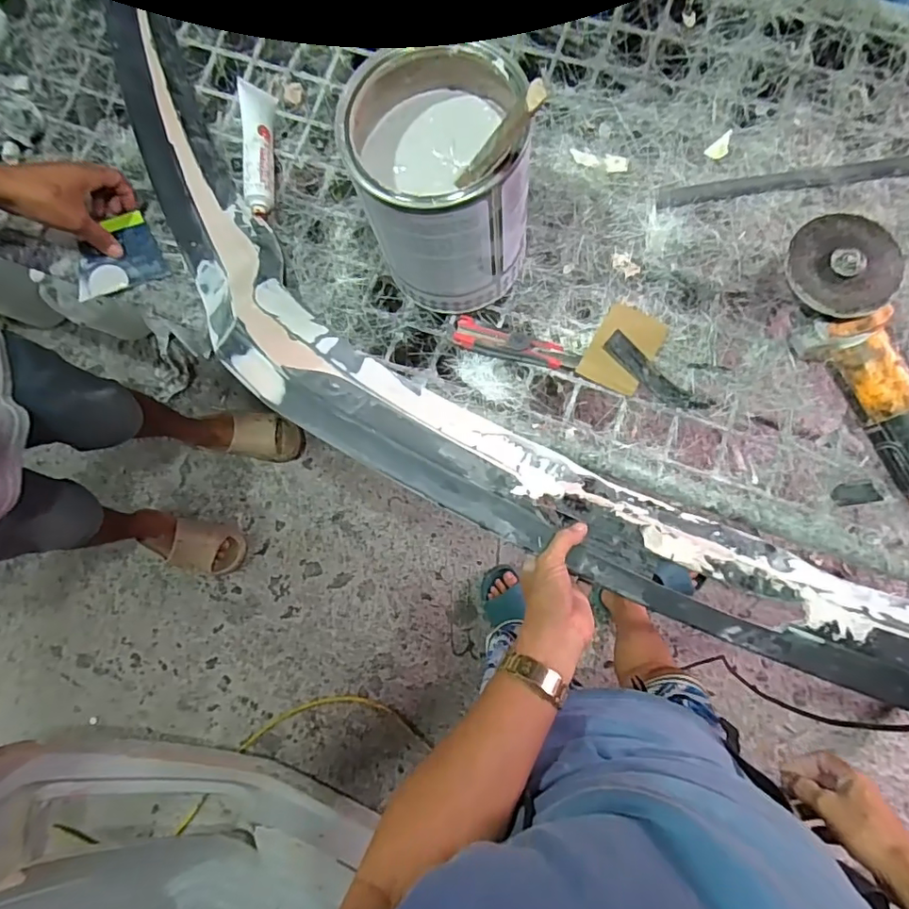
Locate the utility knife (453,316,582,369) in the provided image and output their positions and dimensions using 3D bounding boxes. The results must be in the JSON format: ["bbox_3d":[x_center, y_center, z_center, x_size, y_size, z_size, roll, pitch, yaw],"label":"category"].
[{"bbox_3d":[0.069,-0.124,0.612,0.143,0.017,0.039,17,86,7],"label":"utility knife"}]

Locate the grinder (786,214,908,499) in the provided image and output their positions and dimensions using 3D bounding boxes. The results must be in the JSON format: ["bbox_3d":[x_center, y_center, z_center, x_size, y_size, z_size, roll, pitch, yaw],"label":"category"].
[{"bbox_3d":[0.414,-0.091,0.526,0.098,0.076,0.289,-28,82,2],"label":"grinder"}]

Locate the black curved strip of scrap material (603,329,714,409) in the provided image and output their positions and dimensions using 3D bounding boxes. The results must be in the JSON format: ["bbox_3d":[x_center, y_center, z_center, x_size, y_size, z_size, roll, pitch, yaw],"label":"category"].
[{"bbox_3d":[0.219,-0.085,0.590,0.126,0.015,0.029,41,89,8],"label":"black curved strip of scrap material"}]

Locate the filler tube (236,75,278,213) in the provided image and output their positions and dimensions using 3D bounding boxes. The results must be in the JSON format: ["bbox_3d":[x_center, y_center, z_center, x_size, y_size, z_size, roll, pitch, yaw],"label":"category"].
[{"bbox_3d":[-0.244,-0.382,0.678,0.033,0.035,0.176,-5,84,5],"label":"filler tube"}]

